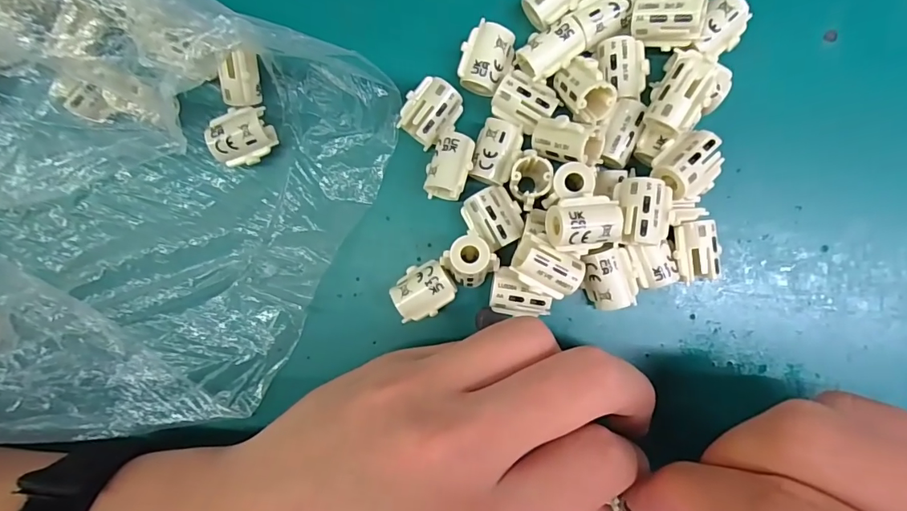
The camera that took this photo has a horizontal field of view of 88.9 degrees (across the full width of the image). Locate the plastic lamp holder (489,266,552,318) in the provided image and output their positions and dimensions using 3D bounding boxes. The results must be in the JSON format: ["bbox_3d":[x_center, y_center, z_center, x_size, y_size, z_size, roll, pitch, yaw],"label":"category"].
[{"bbox_3d":[0.025,0.014,0.171,0.022,0.013,0.017,12,93,3],"label":"plastic lamp holder"}]

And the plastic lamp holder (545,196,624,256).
[{"bbox_3d":[0.043,-0.010,0.155,0.025,0.018,0.019,-4,92,3],"label":"plastic lamp holder"}]

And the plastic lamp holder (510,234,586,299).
[{"bbox_3d":[0.031,0.005,0.158,0.024,0.013,0.017,27,93,2],"label":"plastic lamp holder"}]

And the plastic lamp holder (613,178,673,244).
[{"bbox_3d":[0.063,-0.015,0.157,0.018,0.015,0.021,7,92,3],"label":"plastic lamp holder"}]

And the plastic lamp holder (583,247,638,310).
[{"bbox_3d":[0.056,0.008,0.169,0.018,0.017,0.022,-9,92,4],"label":"plastic lamp holder"}]

